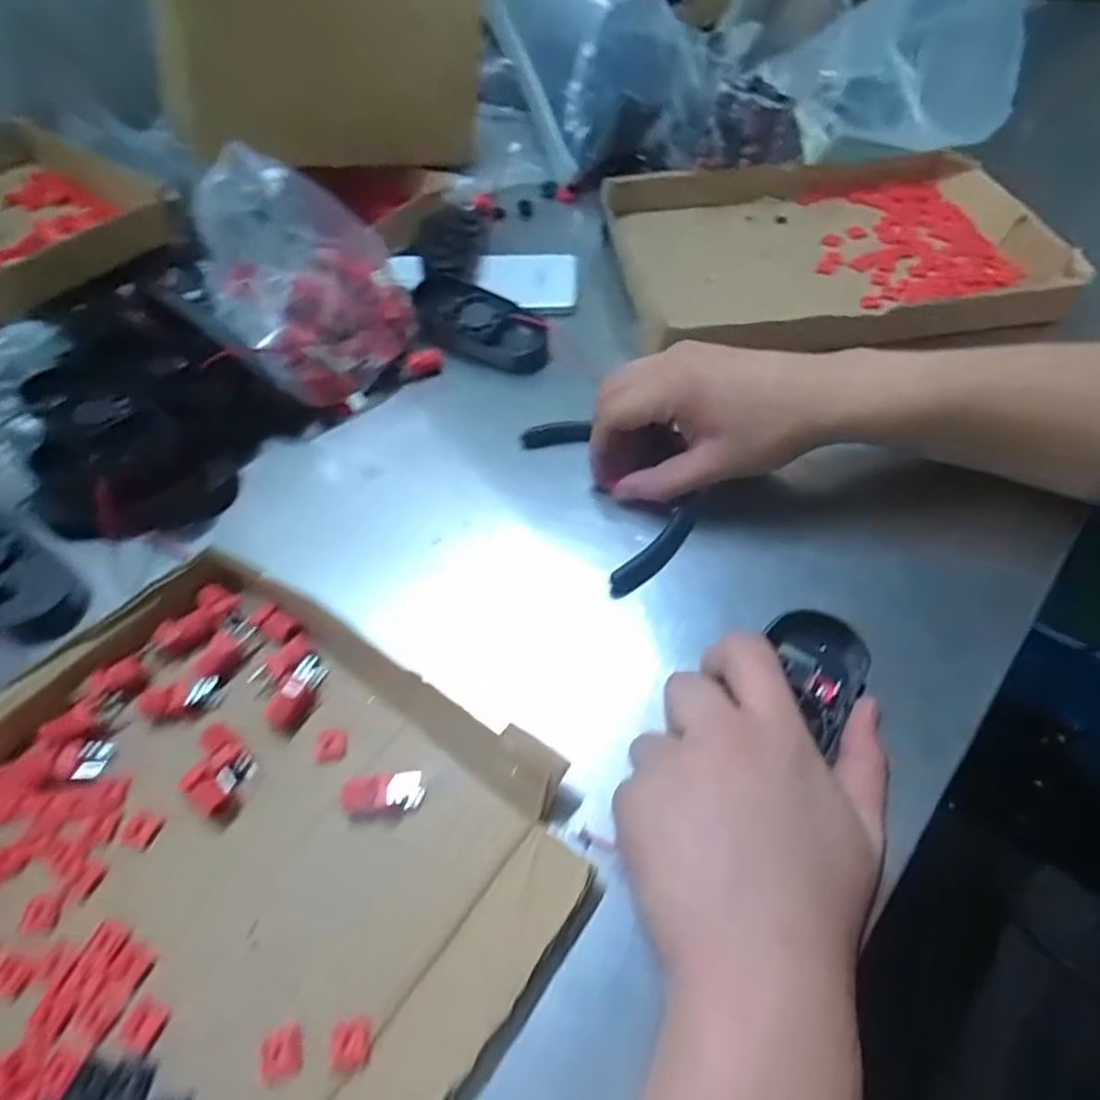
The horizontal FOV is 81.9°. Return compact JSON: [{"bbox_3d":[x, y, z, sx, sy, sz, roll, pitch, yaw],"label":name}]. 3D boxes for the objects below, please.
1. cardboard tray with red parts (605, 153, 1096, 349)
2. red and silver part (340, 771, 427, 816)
[{"bbox_3d":[0.223,-0.244,0.508,0.334,0.037,0.244,-7,55,-2],"label":"cardboard tray with red parts"},{"bbox_3d":[-0.075,0.110,0.285,0.035,0.015,0.018,-5,55,-1],"label":"red and silver part"}]

